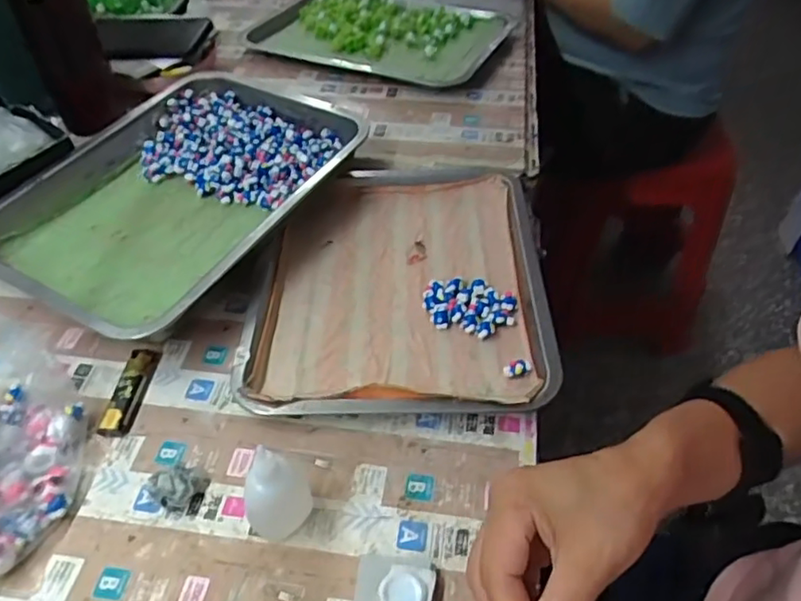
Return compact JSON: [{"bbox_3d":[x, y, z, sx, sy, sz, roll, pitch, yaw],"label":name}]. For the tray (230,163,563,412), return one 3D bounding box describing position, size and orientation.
[{"bbox_3d":[0.001,-0.019,0.582,0.261,0.038,0.300,1,46,1],"label":"tray"}]

